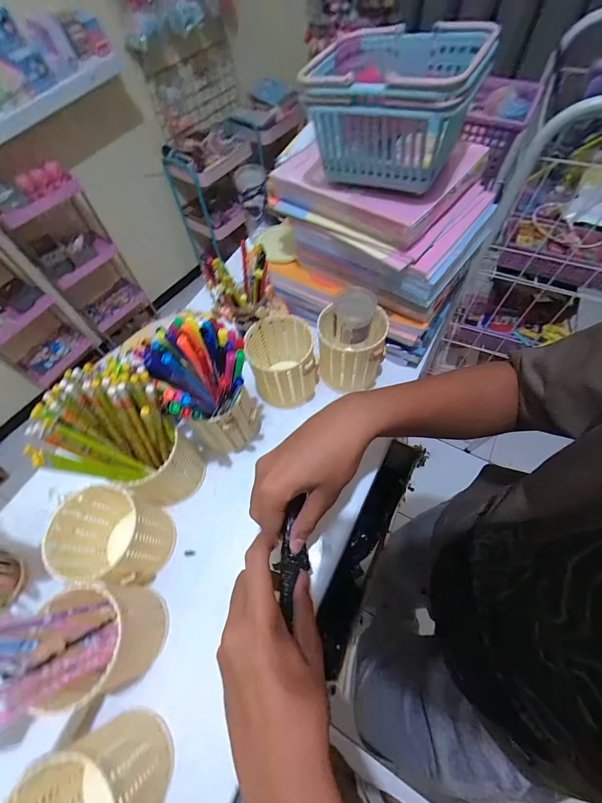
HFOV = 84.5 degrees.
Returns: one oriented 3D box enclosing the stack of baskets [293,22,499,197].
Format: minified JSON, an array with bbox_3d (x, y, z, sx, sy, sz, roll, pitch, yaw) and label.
[{"bbox_3d":[0.093,-0.305,0.346,0.142,0.097,0.145,21,65,14],"label":"stack of baskets"}]

